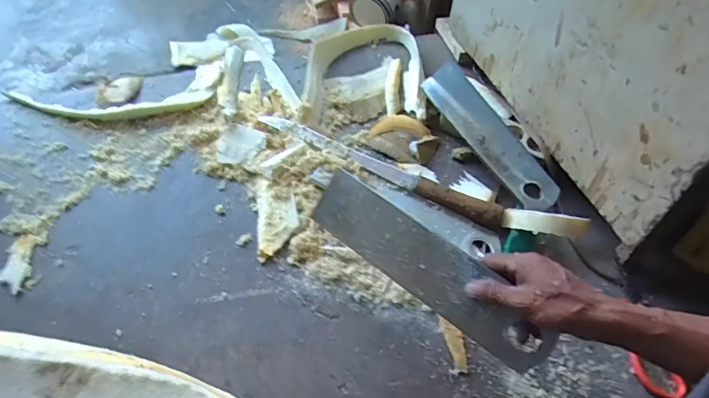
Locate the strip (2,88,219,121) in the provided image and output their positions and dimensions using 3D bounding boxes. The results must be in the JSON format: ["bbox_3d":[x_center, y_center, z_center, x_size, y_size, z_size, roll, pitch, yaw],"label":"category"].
[{"bbox_3d":[-0.453,-0.173,0.849,0.367,0.031,0.075,-2,54,-6],"label":"strip"}]

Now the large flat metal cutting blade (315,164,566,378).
[{"bbox_3d":[0.083,0.076,0.526,0.299,0.074,0.007,35,13,18],"label":"large flat metal cutting blade"}]

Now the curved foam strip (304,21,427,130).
[{"bbox_3d":[0.021,-0.251,0.901,0.229,0.048,0.323,4,54,-2],"label":"curved foam strip"}]

